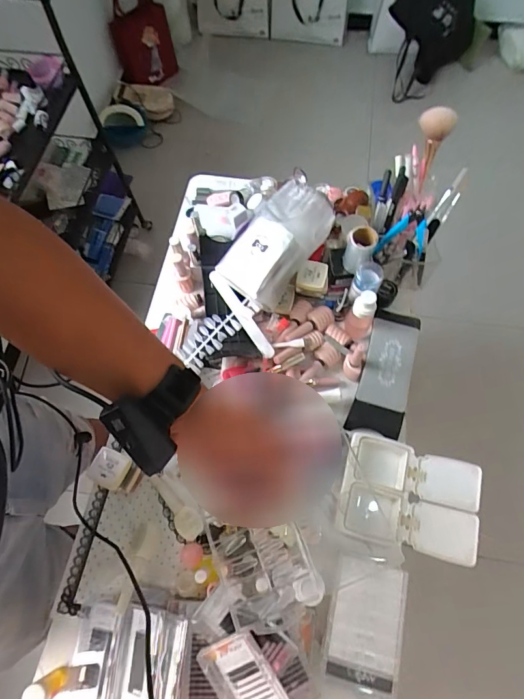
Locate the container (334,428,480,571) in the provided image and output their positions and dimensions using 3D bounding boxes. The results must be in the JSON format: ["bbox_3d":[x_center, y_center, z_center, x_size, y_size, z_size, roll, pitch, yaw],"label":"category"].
[{"bbox_3d":[0.200,0.206,0.577,0.173,0.072,0.142,15,68,8],"label":"container"}]

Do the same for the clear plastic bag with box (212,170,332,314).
[{"bbox_3d":[0.026,-0.177,0.653,0.116,0.064,0.208,37,73,15],"label":"clear plastic bag with box"}]

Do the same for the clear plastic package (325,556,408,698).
[{"bbox_3d":[0.128,0.334,0.498,0.082,0.016,0.133,13,68,7],"label":"clear plastic package"}]

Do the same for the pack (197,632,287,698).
[{"bbox_3d":[-0.023,0.378,0.462,0.077,0.013,0.102,-39,79,14],"label":"pack"}]

